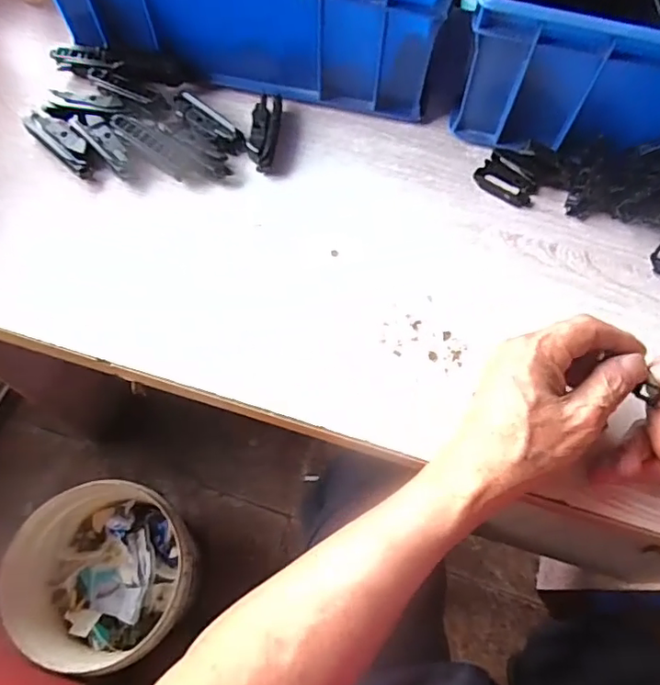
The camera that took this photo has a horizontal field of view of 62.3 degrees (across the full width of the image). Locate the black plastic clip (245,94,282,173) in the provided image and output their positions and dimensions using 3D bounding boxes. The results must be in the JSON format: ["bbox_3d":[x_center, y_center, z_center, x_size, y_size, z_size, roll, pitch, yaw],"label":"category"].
[{"bbox_3d":[-0.056,-0.181,0.465,0.022,0.019,0.078,6,66,1],"label":"black plastic clip"}]

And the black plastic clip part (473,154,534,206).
[{"bbox_3d":[0.147,-0.133,0.456,0.051,0.010,0.032,37,70,14],"label":"black plastic clip part"}]

